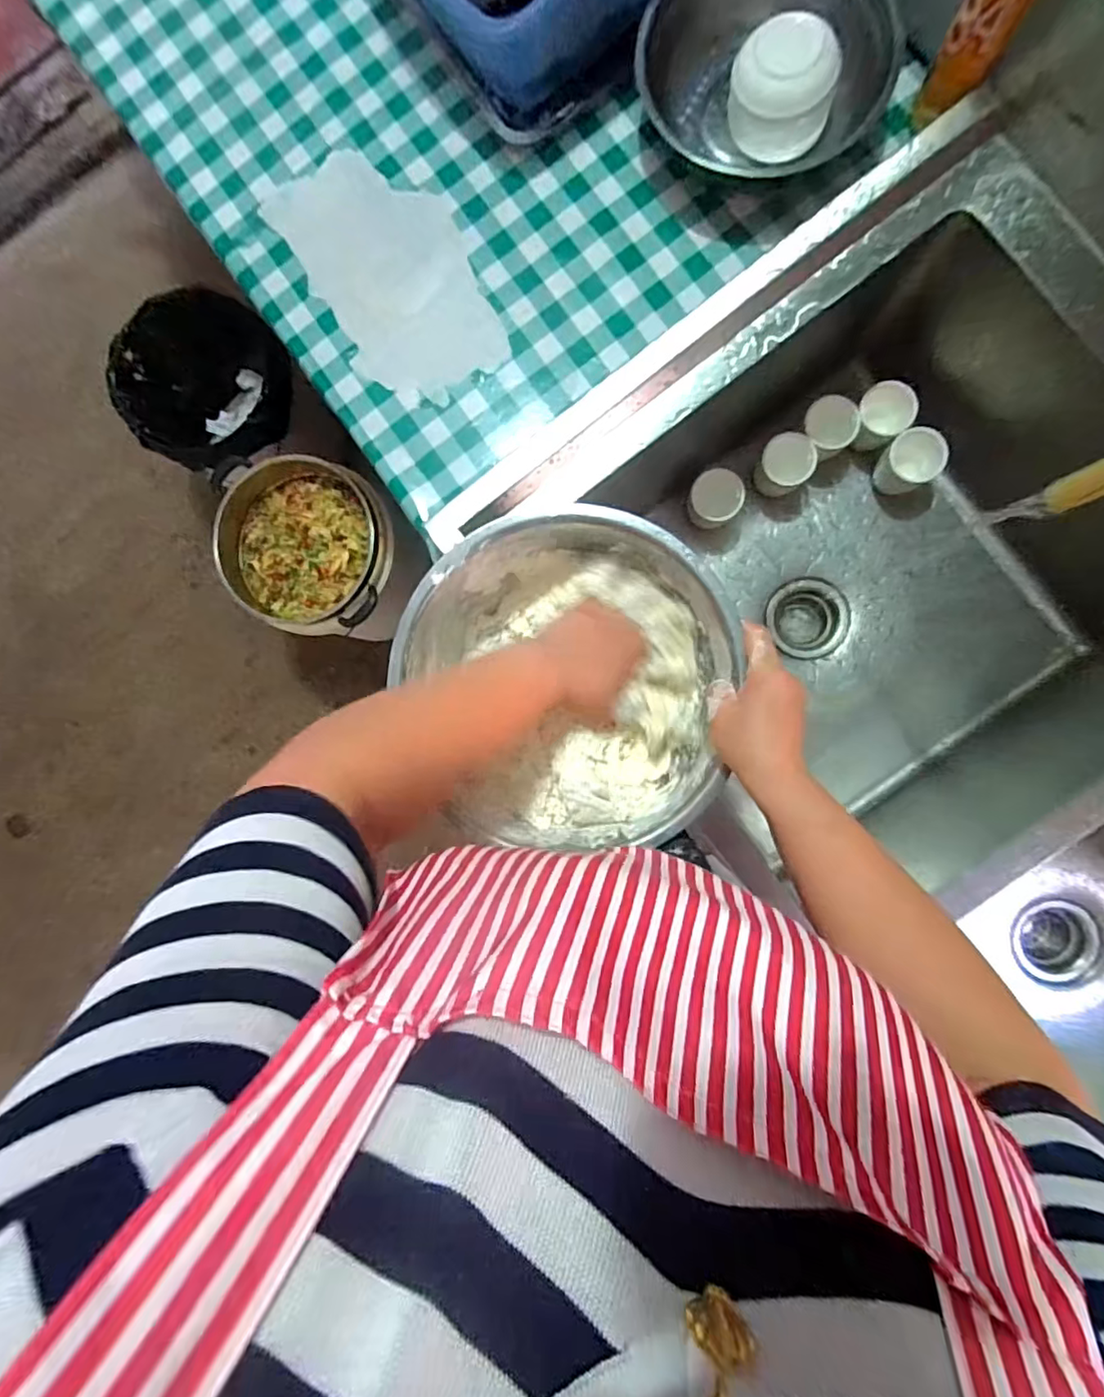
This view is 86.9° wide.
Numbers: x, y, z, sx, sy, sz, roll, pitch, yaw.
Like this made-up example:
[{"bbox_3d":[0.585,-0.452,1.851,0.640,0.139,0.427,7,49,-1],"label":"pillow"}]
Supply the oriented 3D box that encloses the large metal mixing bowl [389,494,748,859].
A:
[{"bbox_3d":[0.010,-0.013,0.509,0.268,0.096,0.252,-3,89,4],"label":"large metal mixing bowl"}]

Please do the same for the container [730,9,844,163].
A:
[{"bbox_3d":[0.230,-0.601,0.576,0.090,0.058,0.086,0,89,4],"label":"container"}]

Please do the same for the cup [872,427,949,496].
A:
[{"bbox_3d":[0.458,-0.299,0.754,0.070,0.069,0.071,-44,87,2],"label":"cup"}]

